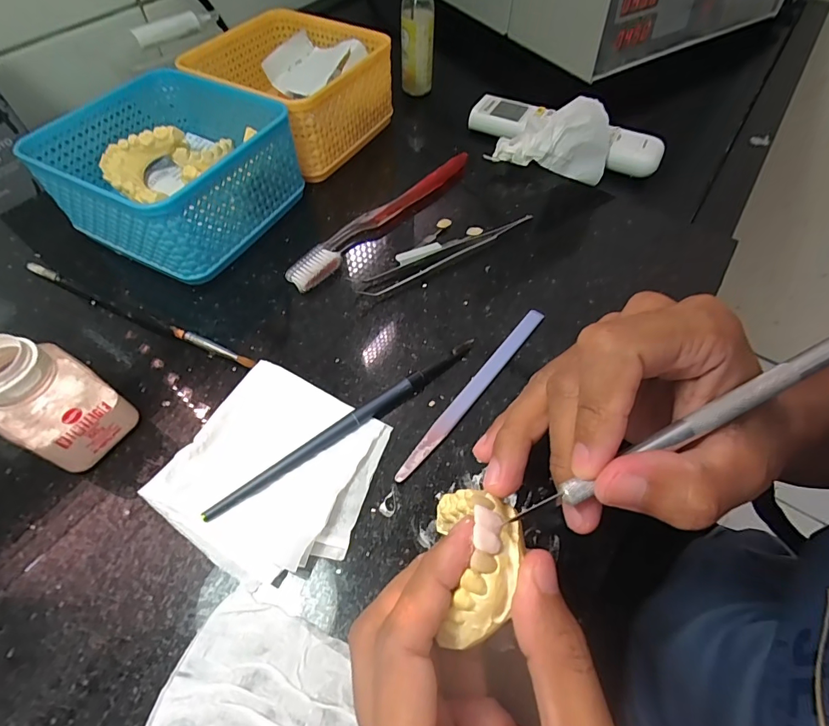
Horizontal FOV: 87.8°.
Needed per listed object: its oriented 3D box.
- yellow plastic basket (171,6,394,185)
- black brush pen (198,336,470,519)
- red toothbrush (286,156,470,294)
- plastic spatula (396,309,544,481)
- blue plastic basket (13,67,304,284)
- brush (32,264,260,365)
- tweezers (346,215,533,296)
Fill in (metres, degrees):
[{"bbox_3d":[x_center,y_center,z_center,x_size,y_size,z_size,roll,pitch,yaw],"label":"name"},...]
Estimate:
[{"bbox_3d":[-0.100,-0.231,0.367,0.129,0.066,0.124,29,62,17],"label":"yellow plastic basket"},{"bbox_3d":[-0.032,0.031,0.230,0.163,0.008,0.009,-32,63,-19],"label":"black brush pen"},{"bbox_3d":[-0.023,-0.111,0.321,0.021,0.013,0.181,36,64,20],"label":"red toothbrush"},{"bbox_3d":[0.035,0.014,0.246,0.010,0.004,0.135,34,64,20],"label":"plastic spatula"},{"bbox_3d":[-0.168,-0.137,0.306,0.129,0.063,0.129,24,61,15],"label":"blue plastic basket"},{"bbox_3d":[-0.178,-0.031,0.271,0.185,0.007,0.008,22,60,13],"label":"brush"},{"bbox_3d":[0.023,-0.076,0.300,0.137,0.008,0.021,-20,60,-13],"label":"tweezers"}]

